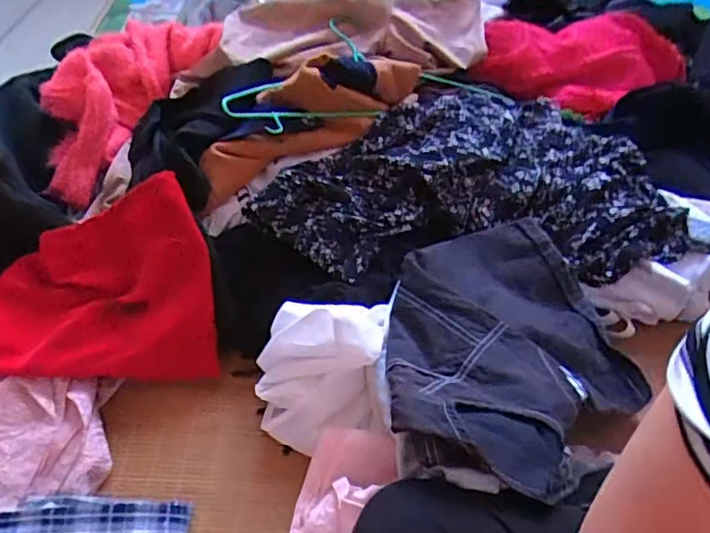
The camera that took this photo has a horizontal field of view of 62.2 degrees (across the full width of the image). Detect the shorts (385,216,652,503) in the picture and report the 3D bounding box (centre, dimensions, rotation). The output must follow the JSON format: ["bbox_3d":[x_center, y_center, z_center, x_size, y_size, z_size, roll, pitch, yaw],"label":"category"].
[{"bbox_3d":[0.155,0.074,0.611,0.316,0.117,0.272,-35,59,-26],"label":"shorts"}]

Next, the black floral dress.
[{"bbox_3d":[0.139,-0.118,0.763,0.535,0.097,0.291,-4,50,-3],"label":"black floral dress"}]

